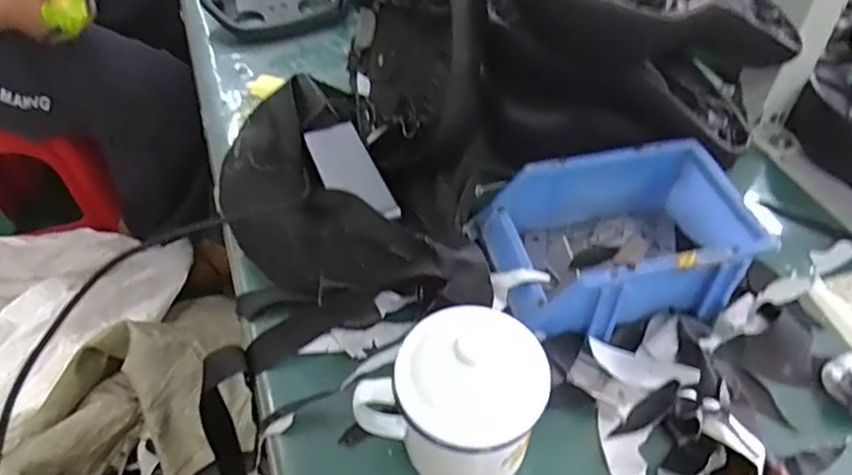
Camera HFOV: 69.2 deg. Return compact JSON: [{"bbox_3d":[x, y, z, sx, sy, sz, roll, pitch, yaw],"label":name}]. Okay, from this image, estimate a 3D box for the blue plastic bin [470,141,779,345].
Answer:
[{"bbox_3d":[0.137,0.006,0.459,0.171,0.078,0.118,-8,48,-5],"label":"blue plastic bin"}]

